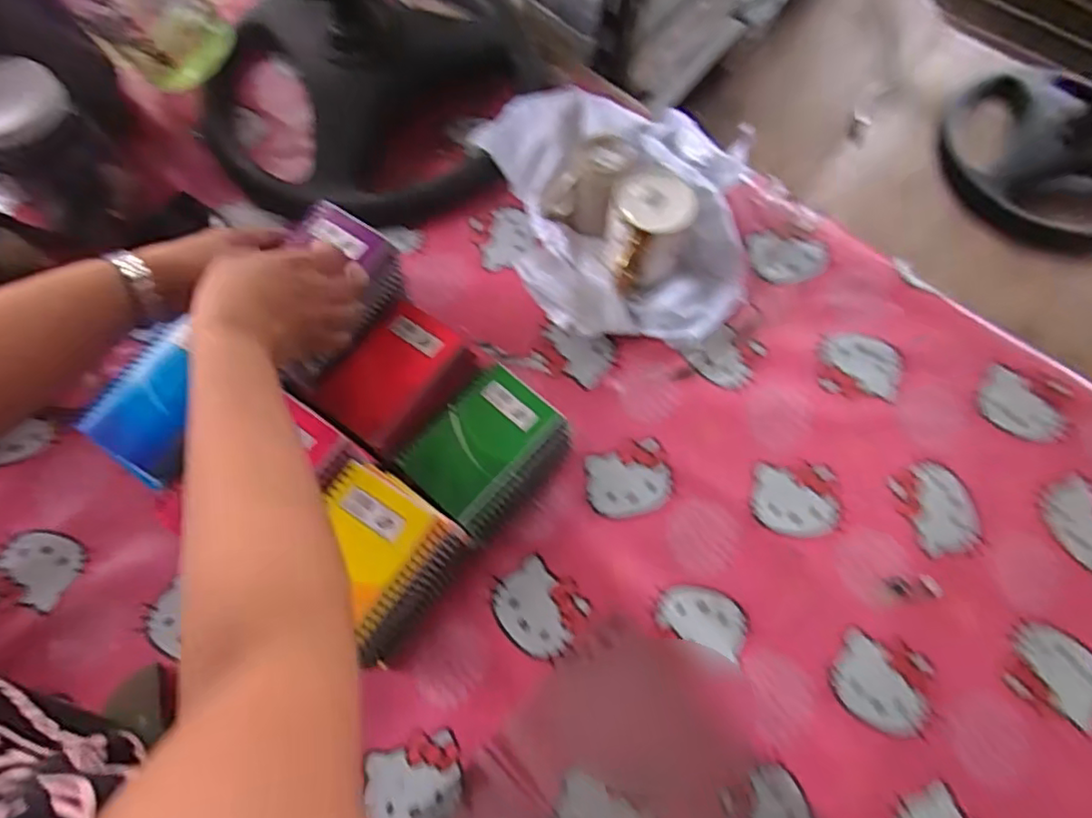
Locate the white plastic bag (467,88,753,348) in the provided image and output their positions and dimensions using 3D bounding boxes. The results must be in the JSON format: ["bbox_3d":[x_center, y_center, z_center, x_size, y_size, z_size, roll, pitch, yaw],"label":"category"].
[{"bbox_3d":[0.069,-0.226,0.659,0.284,0.094,0.302,0,69,0],"label":"white plastic bag"}]

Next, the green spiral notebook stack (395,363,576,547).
[{"bbox_3d":[-0.051,0.043,0.572,0.103,0.064,0.132,40,74,14],"label":"green spiral notebook stack"}]

